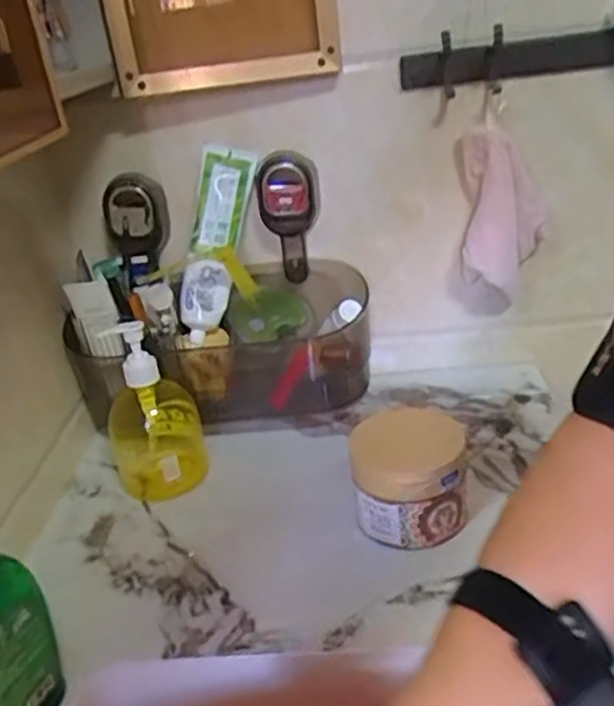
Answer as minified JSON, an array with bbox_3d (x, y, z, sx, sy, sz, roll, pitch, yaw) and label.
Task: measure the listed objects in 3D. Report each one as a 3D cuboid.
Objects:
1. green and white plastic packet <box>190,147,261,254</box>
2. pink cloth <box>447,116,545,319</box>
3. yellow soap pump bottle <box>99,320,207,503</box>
[{"bbox_3d":[-0.086,-0.153,0.734,0.052,0.107,0.015,9,8,-6],"label":"green and white plastic packet"},{"bbox_3d":[0.194,-0.133,0.743,0.081,0.201,0.049,-10,26,-5],"label":"pink cloth"},{"bbox_3d":[-0.146,0.054,0.674,0.086,0.164,0.077,-11,26,-9],"label":"yellow soap pump bottle"}]

